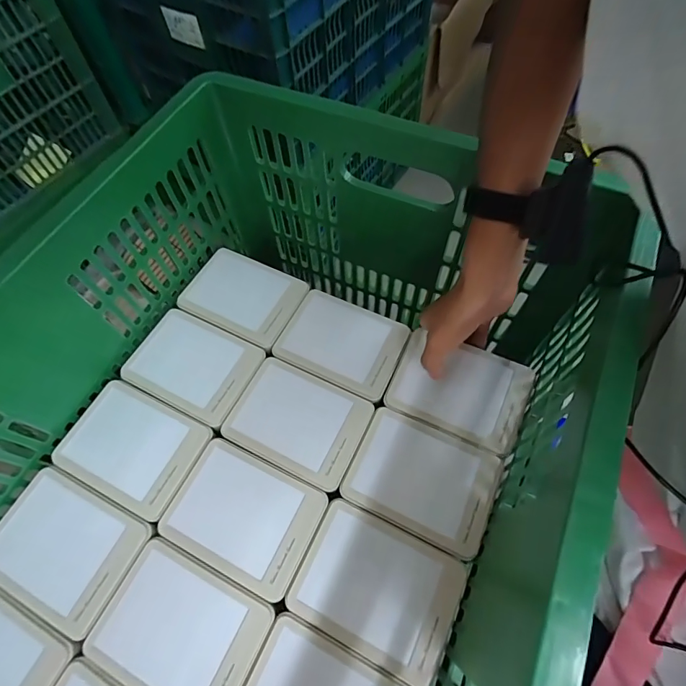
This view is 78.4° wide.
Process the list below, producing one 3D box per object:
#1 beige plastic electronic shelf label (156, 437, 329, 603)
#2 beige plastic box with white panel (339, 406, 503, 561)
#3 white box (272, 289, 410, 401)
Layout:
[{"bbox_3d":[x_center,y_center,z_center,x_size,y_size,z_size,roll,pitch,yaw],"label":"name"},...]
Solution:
[{"bbox_3d":[-0.097,0.165,0.408,0.137,0.005,0.104,23,65,13],"label":"beige plastic electronic shelf label"},{"bbox_3d":[0.078,0.133,0.418,0.136,0.012,0.102,23,65,13],"label":"beige plastic box with white panel"},{"bbox_3d":[-0.002,-0.004,0.487,0.135,0.013,0.100,23,65,13],"label":"white box"}]

